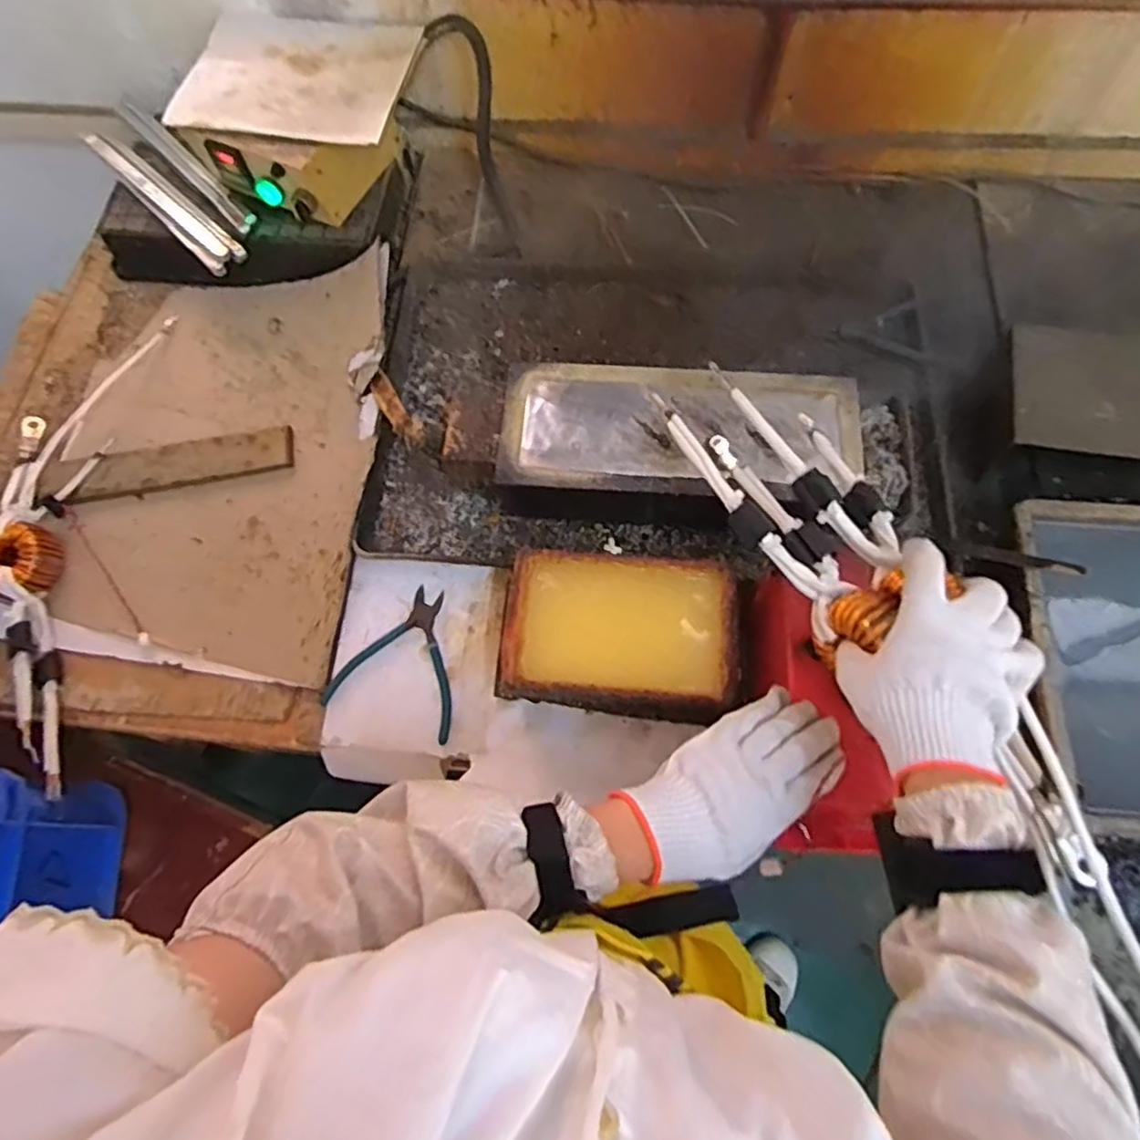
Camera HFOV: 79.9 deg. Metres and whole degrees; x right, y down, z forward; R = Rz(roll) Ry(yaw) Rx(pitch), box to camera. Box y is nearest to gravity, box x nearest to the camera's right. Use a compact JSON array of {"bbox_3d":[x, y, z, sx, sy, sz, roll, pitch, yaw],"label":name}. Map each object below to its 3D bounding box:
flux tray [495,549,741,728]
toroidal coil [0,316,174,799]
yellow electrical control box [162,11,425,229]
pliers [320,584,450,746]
[{"bbox_3d":[0.044,0.058,0.624,0.201,0.068,0.139,4,69,4],"label":"flux tray"},{"bbox_3d":[-0.565,-0.055,0.726,0.146,0.048,0.555,-2,69,2],"label":"toroidal coil"},{"bbox_3d":[-0.315,-0.537,0.808,0.252,0.091,0.225,11,70,6],"label":"yellow electrical control box"},{"bbox_3d":[-0.155,0.082,0.657,0.122,0.009,0.133,15,70,8],"label":"pliers"}]

